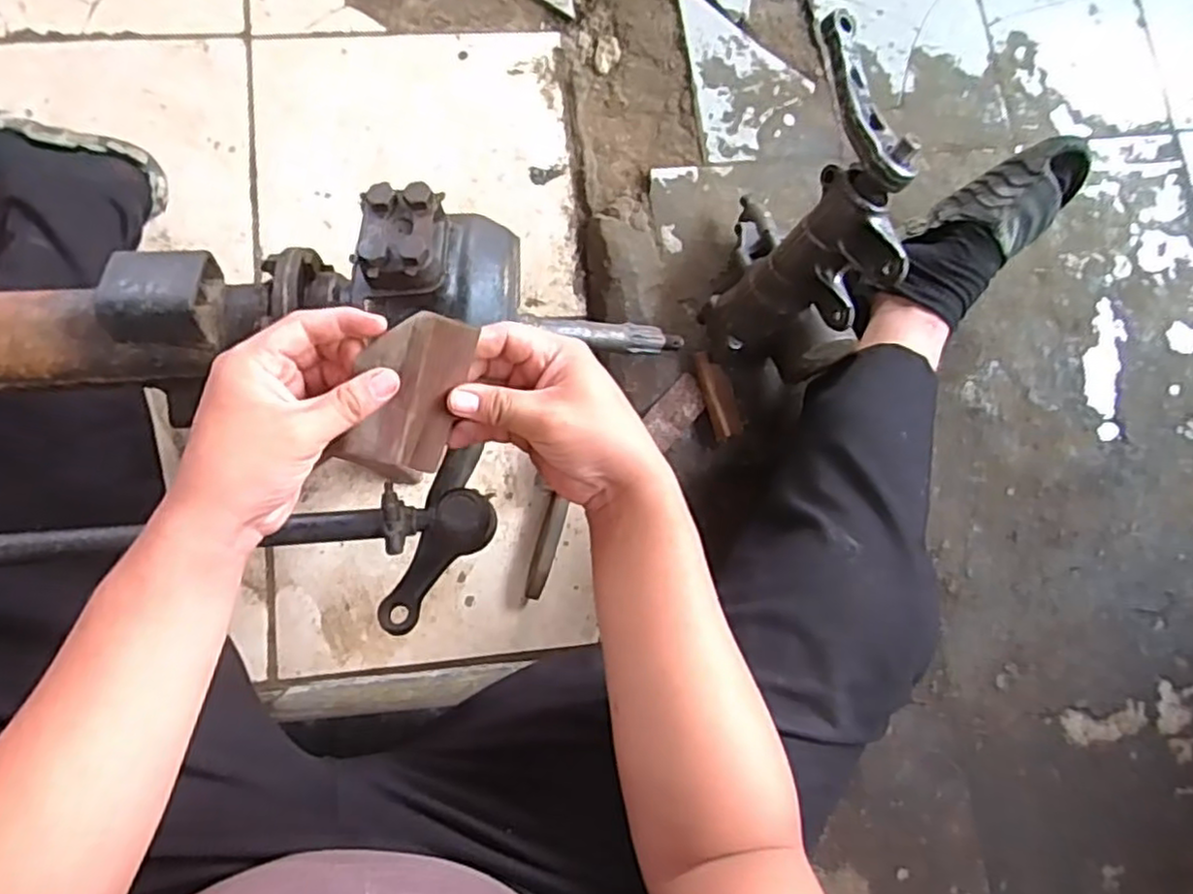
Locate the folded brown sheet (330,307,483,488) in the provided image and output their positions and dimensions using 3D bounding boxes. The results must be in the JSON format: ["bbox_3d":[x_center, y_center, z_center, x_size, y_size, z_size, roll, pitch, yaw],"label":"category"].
[{"bbox_3d":[-0.113,-0.030,0.420,0.057,0.021,0.106,23,107,-3],"label":"folded brown sheet"}]

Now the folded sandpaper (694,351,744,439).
[{"bbox_3d":[0.152,-0.065,0.857,0.041,0.013,0.108,-14,84,-8],"label":"folded sandpaper"}]

